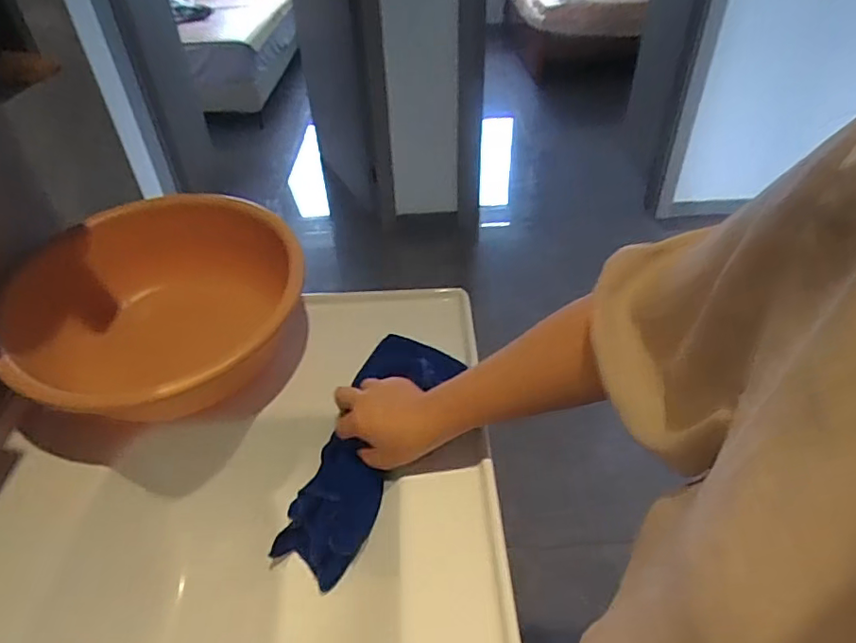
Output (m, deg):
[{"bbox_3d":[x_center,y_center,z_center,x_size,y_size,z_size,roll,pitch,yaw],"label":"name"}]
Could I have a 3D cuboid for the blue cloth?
[{"bbox_3d":[-0.070,0.140,0.610,0.109,0.072,0.279,19,70,22],"label":"blue cloth"}]

